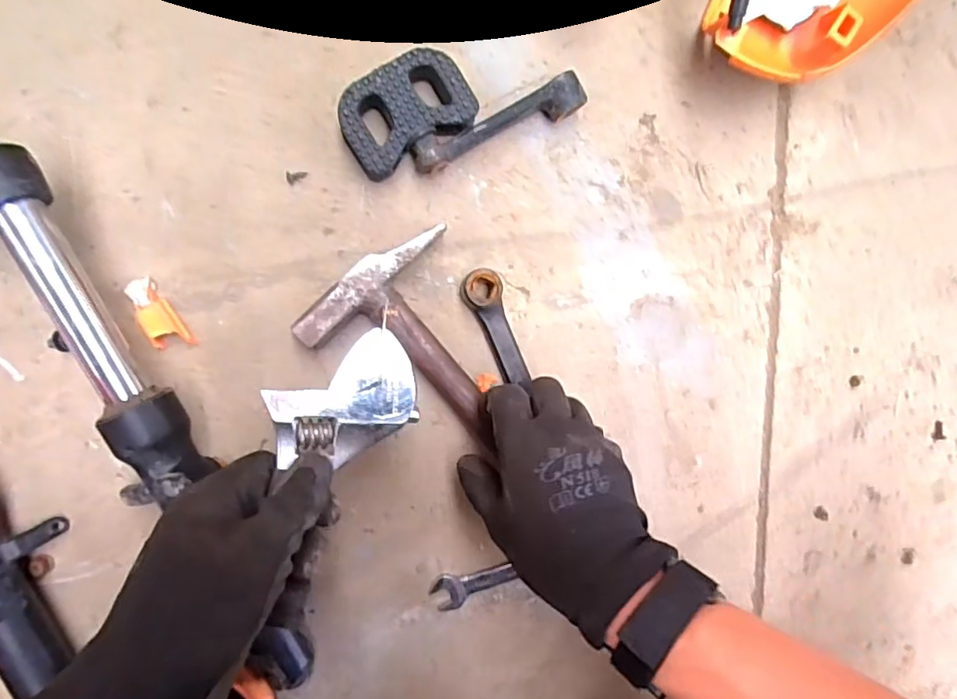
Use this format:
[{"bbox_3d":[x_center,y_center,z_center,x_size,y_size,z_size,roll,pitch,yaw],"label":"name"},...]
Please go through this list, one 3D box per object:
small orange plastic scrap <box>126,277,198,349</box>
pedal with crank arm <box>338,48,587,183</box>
[{"bbox_3d":[-0.214,-0.021,0.378,0.023,0.011,0.054,-35,96,-5],"label":"small orange plastic scrap"},{"bbox_3d":[-0.014,-0.169,0.387,0.157,0.028,0.071,-25,95,-6],"label":"pedal with crank arm"}]

